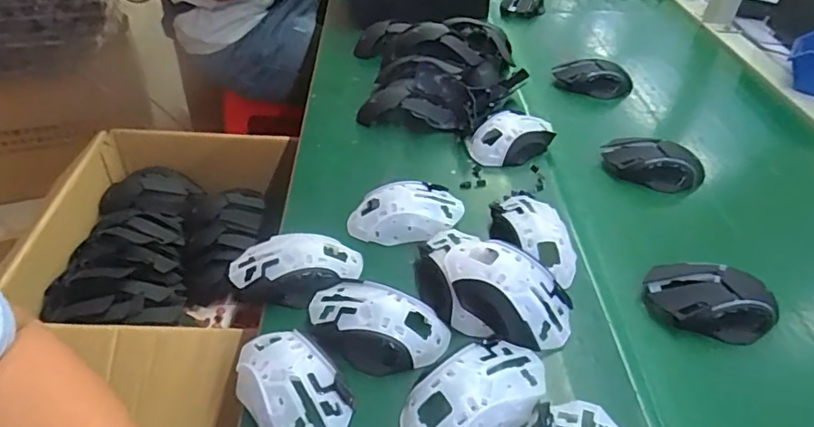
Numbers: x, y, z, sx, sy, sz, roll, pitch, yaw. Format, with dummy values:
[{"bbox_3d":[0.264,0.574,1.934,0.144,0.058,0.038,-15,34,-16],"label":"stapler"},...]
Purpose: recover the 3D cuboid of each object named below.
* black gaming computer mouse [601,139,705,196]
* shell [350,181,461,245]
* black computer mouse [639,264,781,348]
[{"bbox_3d":[0.288,-0.055,0.639,0.116,0.046,0.056,19,43,17],"label":"black gaming computer mouse"},{"bbox_3d":[-0.001,0.001,0.550,0.111,0.035,0.061,-5,41,-10],"label":"shell"},{"bbox_3d":[0.274,0.079,0.481,0.113,0.038,0.059,8,41,5],"label":"black computer mouse"}]

